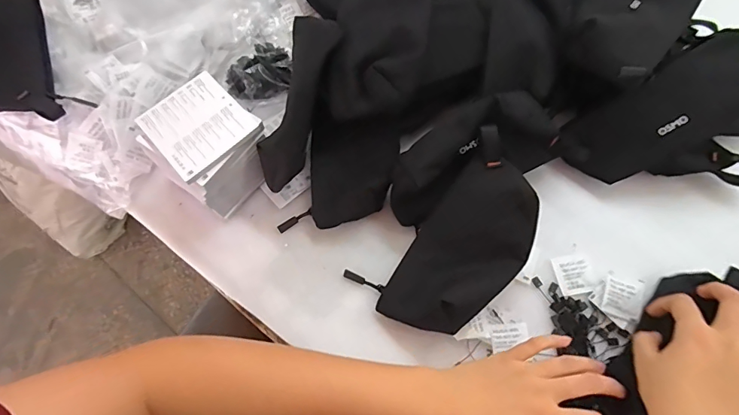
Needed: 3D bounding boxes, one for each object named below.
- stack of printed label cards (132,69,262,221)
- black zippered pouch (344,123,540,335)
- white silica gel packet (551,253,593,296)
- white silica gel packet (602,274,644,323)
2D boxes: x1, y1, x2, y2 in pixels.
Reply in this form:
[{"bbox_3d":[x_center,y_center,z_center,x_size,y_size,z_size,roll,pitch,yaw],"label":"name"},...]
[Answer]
[{"bbox_3d":[-0.174,-0.065,0.471,0.110,0.088,0.102,40,75,17],"label":"stack of printed label cards"},{"bbox_3d":[0.089,0.035,0.418,0.109,0.034,0.199,42,90,23],"label":"black zippered pouch"},{"bbox_3d":[0.211,0.069,0.443,0.034,0.004,0.041,-9,68,0],"label":"white silica gel packet"},{"bbox_3d":[0.252,0.089,0.426,0.036,0.007,0.038,18,70,10],"label":"white silica gel packet"}]

